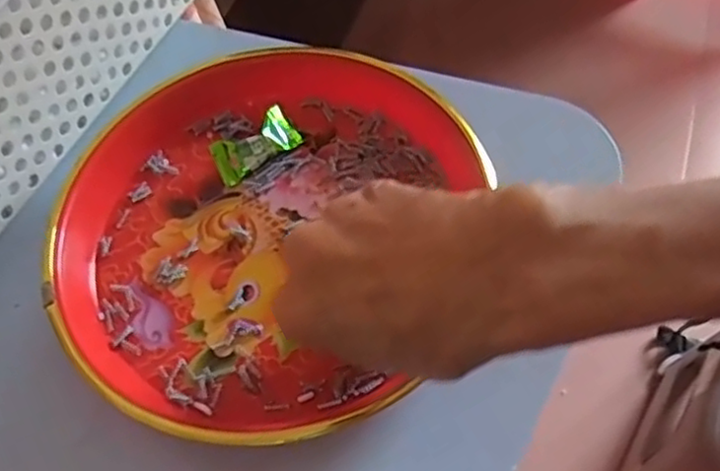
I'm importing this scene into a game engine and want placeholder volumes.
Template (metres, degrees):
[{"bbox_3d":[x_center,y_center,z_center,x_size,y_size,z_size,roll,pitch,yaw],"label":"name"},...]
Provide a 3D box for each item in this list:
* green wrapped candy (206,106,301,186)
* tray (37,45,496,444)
[{"bbox_3d":[-0.059,-0.051,0.388,0.050,0.014,0.024,-34,62,-16],"label":"green wrapped candy"},{"bbox_3d":[-0.060,-0.013,0.360,0.211,0.030,0.218,-2,58,3],"label":"tray"}]

